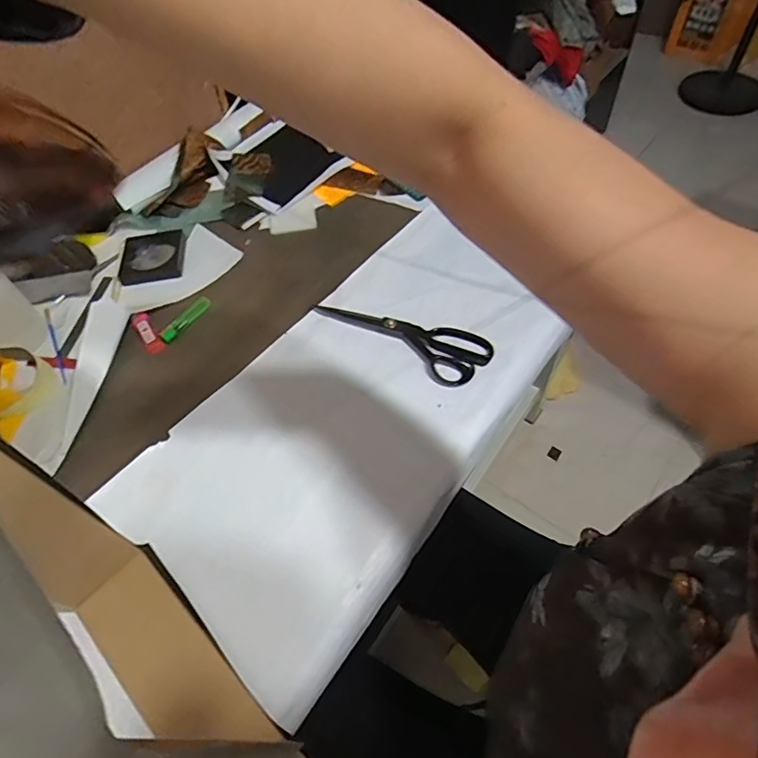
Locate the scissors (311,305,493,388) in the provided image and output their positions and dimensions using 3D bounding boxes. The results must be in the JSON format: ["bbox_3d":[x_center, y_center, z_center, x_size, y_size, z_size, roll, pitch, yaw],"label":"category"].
[{"bbox_3d":[0.027,-0.064,0.661,0.236,0.011,0.080,27,61,22],"label":"scissors"}]

